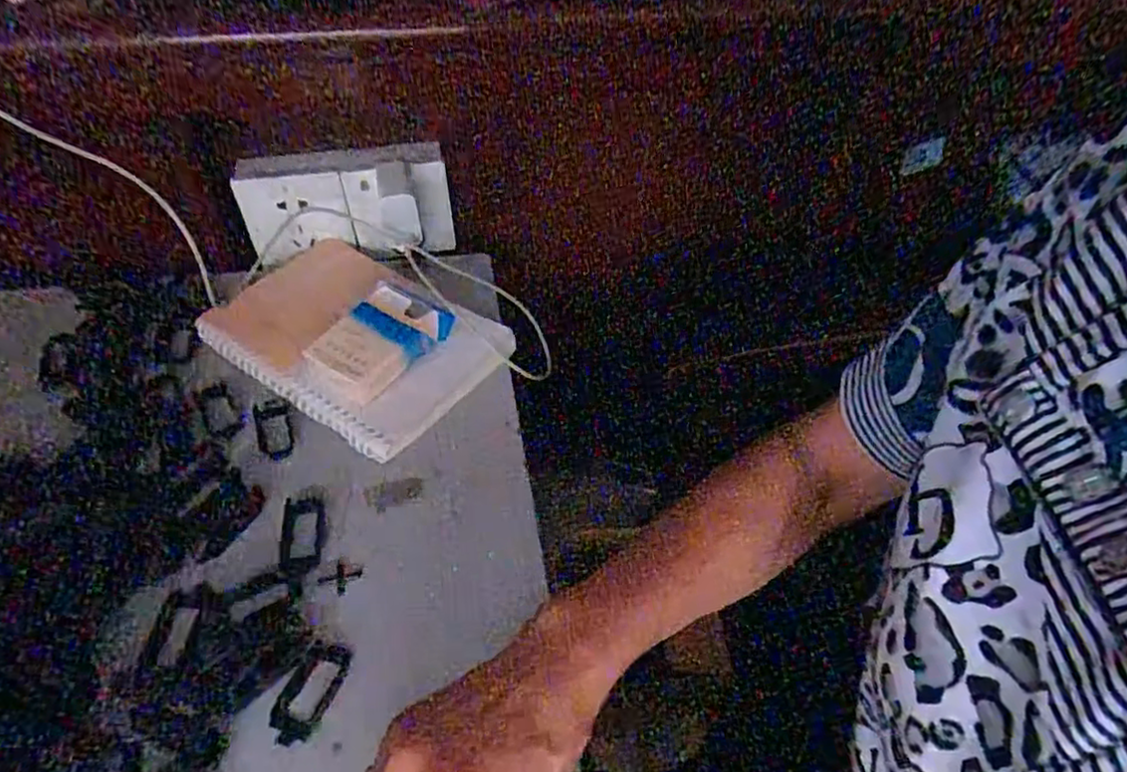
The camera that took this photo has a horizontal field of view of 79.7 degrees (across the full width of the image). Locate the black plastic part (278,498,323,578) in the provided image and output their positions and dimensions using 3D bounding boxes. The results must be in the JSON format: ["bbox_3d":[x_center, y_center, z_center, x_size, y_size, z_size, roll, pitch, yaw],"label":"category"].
[{"bbox_3d":[-0.158,0.090,0.408,0.025,0.005,0.055,-9,49,-9],"label":"black plastic part"}]

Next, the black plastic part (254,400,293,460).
[{"bbox_3d":[-0.199,0.028,0.465,0.023,0.005,0.052,-16,50,-15],"label":"black plastic part"}]

